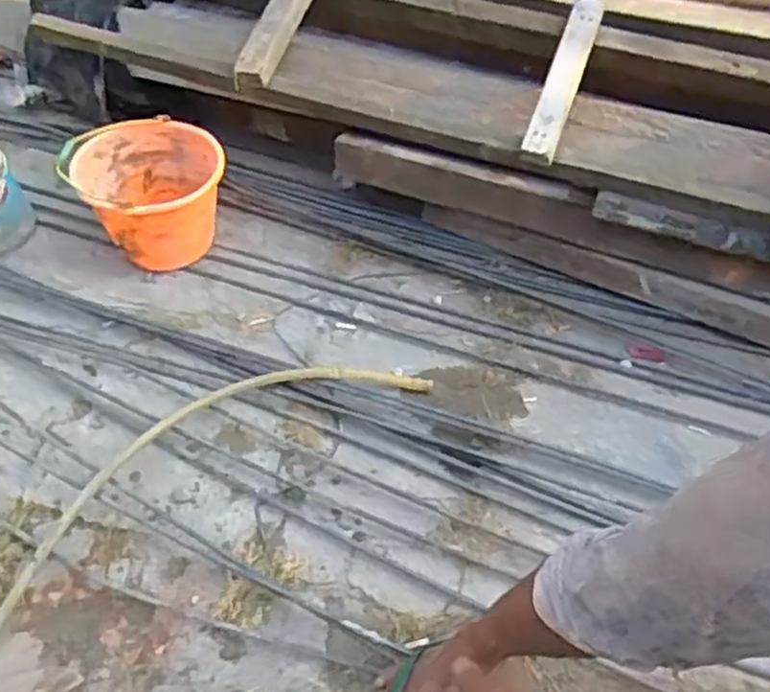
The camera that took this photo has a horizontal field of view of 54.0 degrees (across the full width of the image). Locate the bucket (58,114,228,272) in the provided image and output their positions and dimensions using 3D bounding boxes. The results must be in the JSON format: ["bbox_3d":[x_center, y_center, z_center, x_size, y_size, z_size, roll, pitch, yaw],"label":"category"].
[{"bbox_3d":[-0.510,-0.321,1.688,0.323,0.227,0.315,-1,52,1],"label":"bucket"}]

